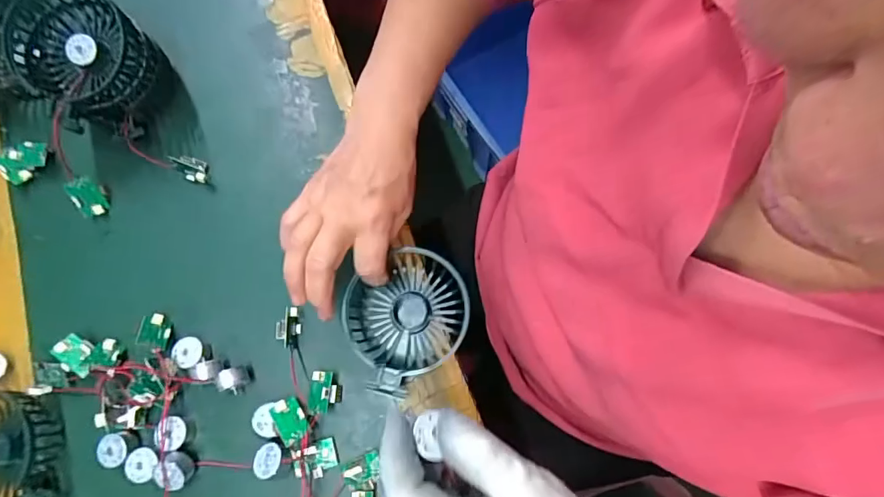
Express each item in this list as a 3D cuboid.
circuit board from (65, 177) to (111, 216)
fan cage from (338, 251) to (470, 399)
[{"bbox_3d":[-0.286,-0.043,0.382,0.025,0.006,0.031,-31,119,-39],"label":"circuit board"},{"bbox_3d":[-0.026,0.049,0.342,0.091,0.032,0.081,-38,79,-7],"label":"fan cage"}]

